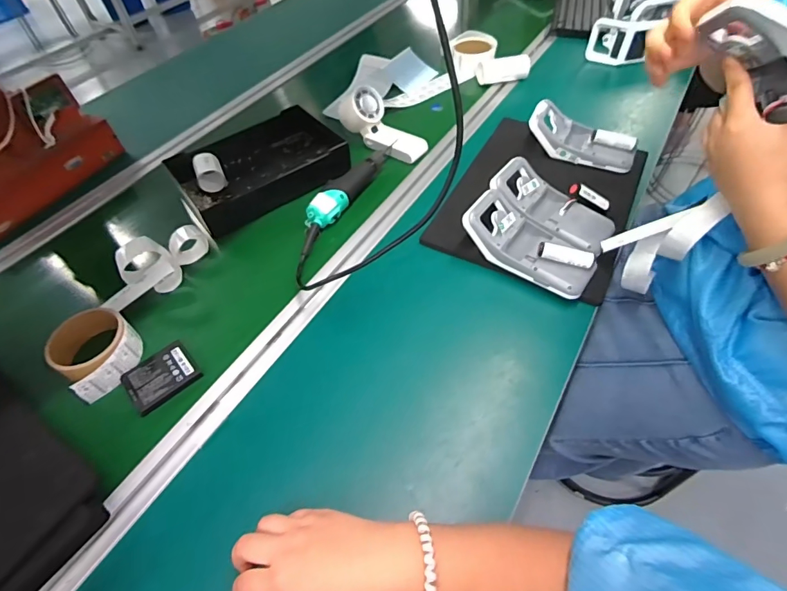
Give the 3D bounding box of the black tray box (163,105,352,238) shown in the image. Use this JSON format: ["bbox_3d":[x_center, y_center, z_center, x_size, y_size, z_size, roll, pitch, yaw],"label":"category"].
[{"bbox_3d":[-0.219,-0.219,0.710,0.262,0.067,0.174,-29,56,-18],"label":"black tray box"}]

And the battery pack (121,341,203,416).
[{"bbox_3d":[-0.270,0.092,0.491,0.072,0.008,0.065,-36,59,-22],"label":"battery pack"}]

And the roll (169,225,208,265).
[{"bbox_3d":[-0.292,-0.071,0.606,0.050,0.030,0.054,-29,56,-17],"label":"roll"}]

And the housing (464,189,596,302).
[{"bbox_3d":[0.171,-0.062,0.547,0.177,0.041,0.083,41,64,13],"label":"housing"}]

